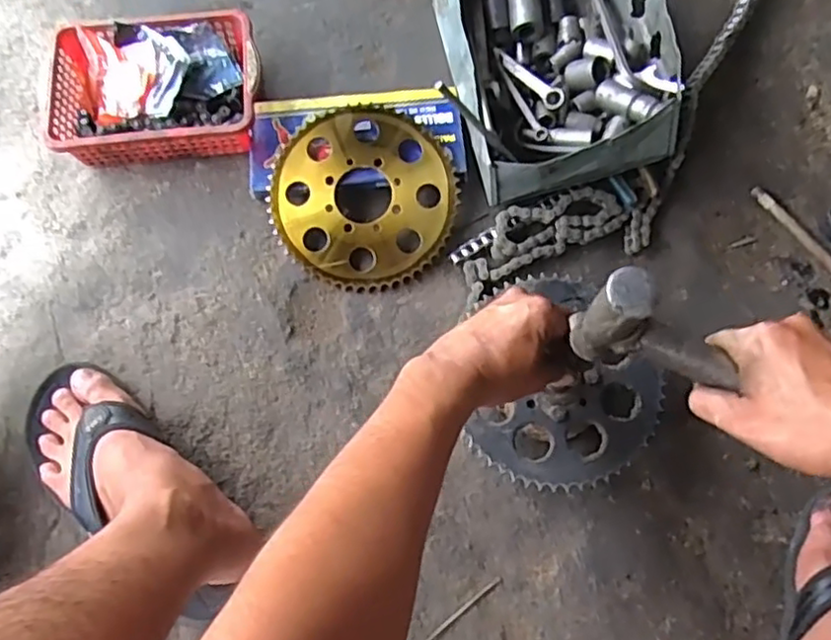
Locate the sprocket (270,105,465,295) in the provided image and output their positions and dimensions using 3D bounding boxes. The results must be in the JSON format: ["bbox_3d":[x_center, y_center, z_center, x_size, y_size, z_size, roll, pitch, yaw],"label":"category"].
[{"bbox_3d":[-0.057,-0.136,0.728,0.200,0.011,0.201,0,85,1],"label":"sprocket"}]

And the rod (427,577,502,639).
[{"bbox_3d":[0.046,0.272,0.621,0.089,0.004,0.007,-37,75,-12],"label":"rod"}]

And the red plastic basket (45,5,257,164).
[{"bbox_3d":[-0.290,-0.259,0.757,0.225,0.067,0.158,-9,72,-3],"label":"red plastic basket"}]

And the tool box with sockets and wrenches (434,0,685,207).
[{"bbox_3d":[0.153,-0.304,0.753,0.225,0.111,0.352,-9,72,-3],"label":"tool box with sockets and wrenches"}]

